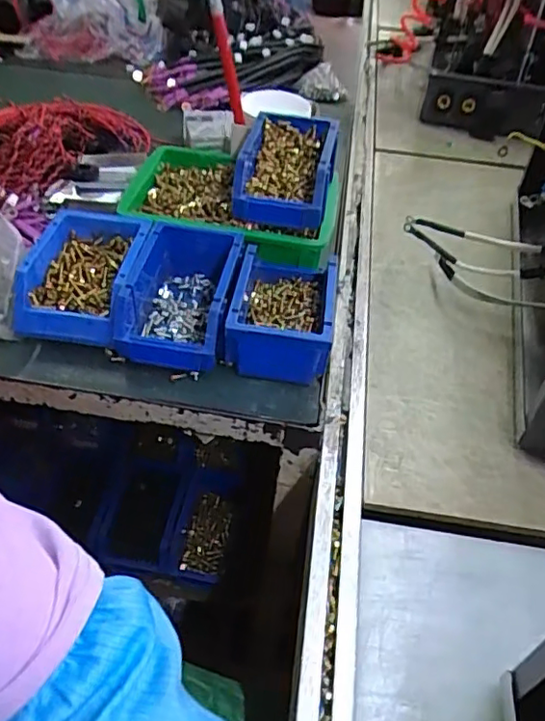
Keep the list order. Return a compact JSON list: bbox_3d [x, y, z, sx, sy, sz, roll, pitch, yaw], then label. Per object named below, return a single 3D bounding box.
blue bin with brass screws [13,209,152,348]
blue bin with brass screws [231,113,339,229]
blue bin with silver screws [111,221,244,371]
[{"bbox_3d":[-0.200,-0.085,0.626,0.111,0.076,0.158,9,45,4],"label":"blue bin with brass screws"},{"bbox_3d":[0.017,-0.233,0.691,0.110,0.065,0.164,8,45,3],"label":"blue bin with brass screws"},{"bbox_3d":[-0.099,-0.069,0.618,0.111,0.077,0.165,8,45,3],"label":"blue bin with silver screws"}]

